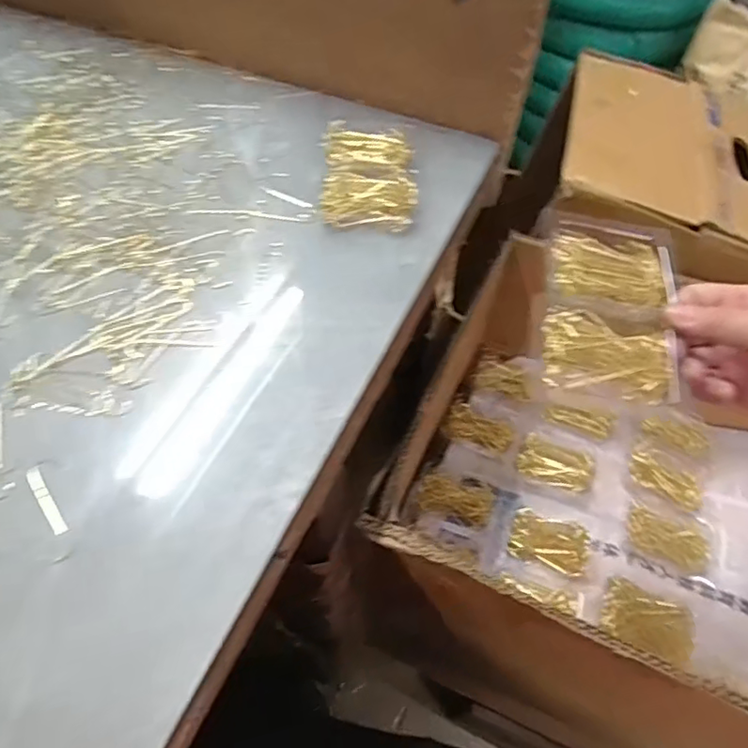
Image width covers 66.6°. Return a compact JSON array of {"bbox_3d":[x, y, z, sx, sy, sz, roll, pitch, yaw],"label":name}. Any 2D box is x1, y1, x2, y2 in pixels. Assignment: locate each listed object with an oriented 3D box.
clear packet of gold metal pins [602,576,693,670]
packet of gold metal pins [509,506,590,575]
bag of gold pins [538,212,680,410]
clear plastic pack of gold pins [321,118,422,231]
[{"bbox_3d":[0.231,0.206,0.479,0.069,0.027,0.052,26,58,15],"label":"clear packet of gold metal pins"},{"bbox_3d":[0.163,0.153,0.525,0.070,0.012,0.049,20,56,11],"label":"packet of gold metal pins"},{"bbox_3d":[0.147,-0.047,0.355,0.086,0.018,0.140,5,64,-1],"label":"bag of gold pins"},{"bbox_3d":[-0.005,-0.164,0.463,0.072,0.022,0.117,1,55,-2],"label":"clear plastic pack of gold pins"}]

